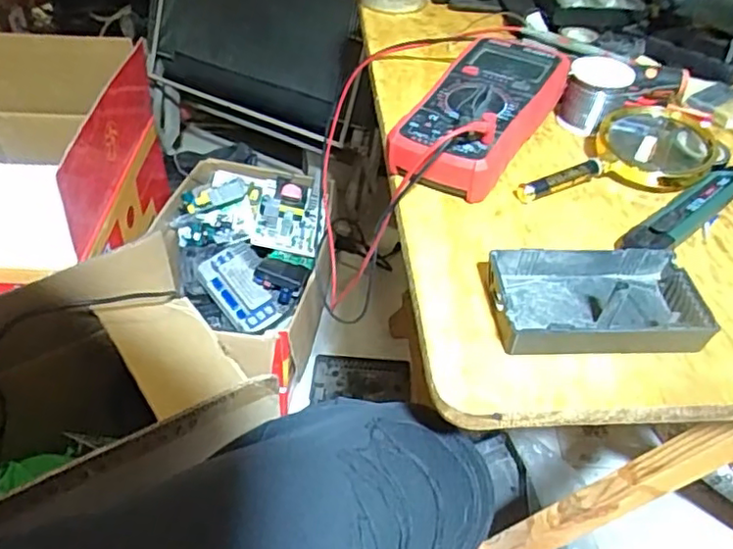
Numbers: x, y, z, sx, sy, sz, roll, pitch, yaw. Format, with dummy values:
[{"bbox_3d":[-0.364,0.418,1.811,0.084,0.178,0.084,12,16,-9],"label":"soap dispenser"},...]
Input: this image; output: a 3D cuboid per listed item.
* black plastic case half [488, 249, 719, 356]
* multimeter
[{"bbox_3d":[0.142,0.016,0.389,0.123,0.028,0.069,-1,44,-5],"label":"black plastic case half"},{"bbox_3d":[0.095,-0.137,0.520,0.096,0.047,0.200,22,46,18],"label":"multimeter"}]

